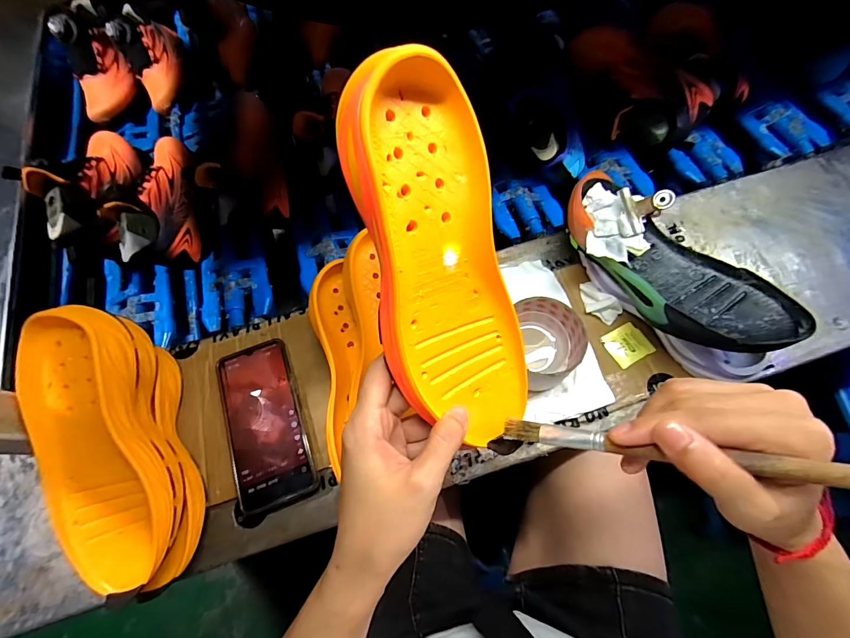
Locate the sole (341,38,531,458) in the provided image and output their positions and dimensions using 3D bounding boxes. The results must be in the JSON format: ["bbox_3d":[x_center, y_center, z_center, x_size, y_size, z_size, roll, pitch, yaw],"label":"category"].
[{"bbox_3d":[0.010,-0.025,0.222,0.084,0.034,0.227,-18,109,-5],"label":"sole"}]

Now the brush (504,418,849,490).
[{"bbox_3d":[0.128,0.073,0.208,0.177,0.007,0.013,-4,64,38],"label":"brush"}]

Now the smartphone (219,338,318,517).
[{"bbox_3d":[-0.166,0.106,0.385,0.078,0.017,0.165,-21,69,-6],"label":"smartphone"}]

